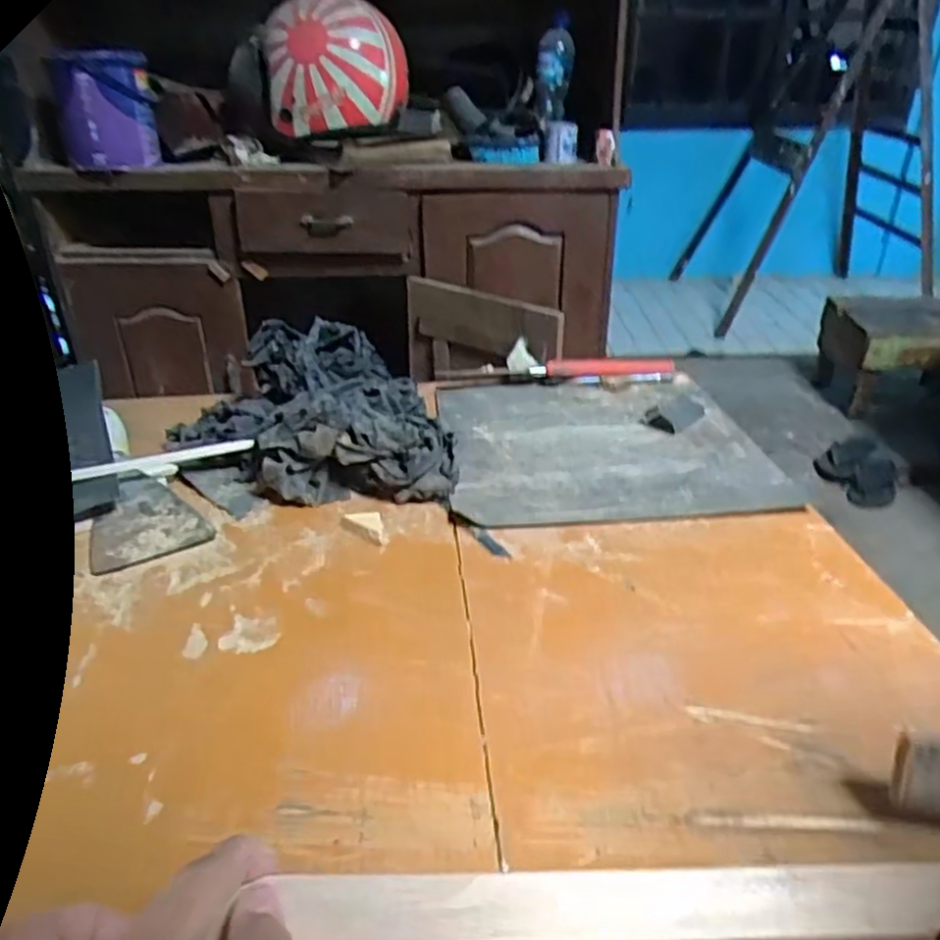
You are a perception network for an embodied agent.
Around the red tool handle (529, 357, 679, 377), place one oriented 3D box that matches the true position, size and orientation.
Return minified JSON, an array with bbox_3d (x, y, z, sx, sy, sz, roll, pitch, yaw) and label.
[{"bbox_3d":[0.126,-0.097,0.686,0.140,0.015,0.016,-5,31,-9],"label":"red tool handle"}]

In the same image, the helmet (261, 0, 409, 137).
[{"bbox_3d":[-0.219,-0.673,1.213,0.226,0.193,0.182,-3,31,-5],"label":"helmet"}]

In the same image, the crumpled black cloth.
[{"bbox_3d":[-0.128,-0.040,0.540,0.163,0.070,0.210,-15,34,-24],"label":"crumpled black cloth"}]

